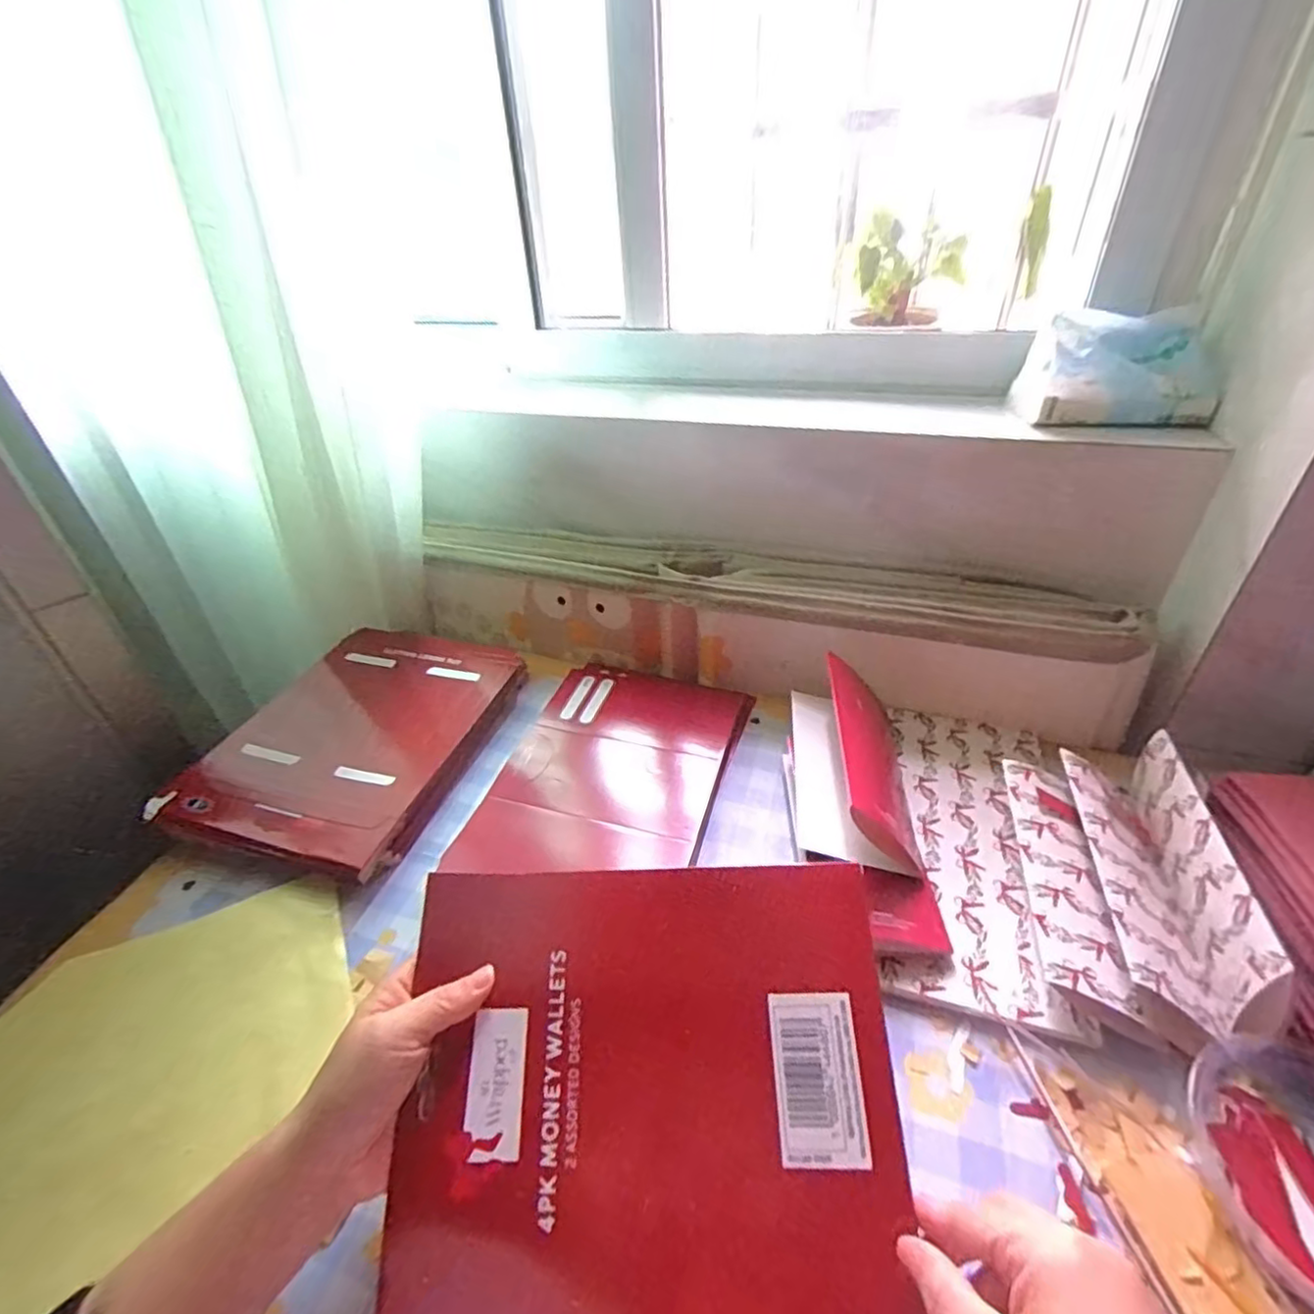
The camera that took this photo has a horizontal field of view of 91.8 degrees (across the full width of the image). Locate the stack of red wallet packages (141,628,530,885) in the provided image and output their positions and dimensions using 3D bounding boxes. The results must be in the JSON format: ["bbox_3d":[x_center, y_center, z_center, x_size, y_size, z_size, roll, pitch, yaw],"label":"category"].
[{"bbox_3d":[-0.262,0.060,0.577,0.216,0.025,0.276,6,38,13],"label":"stack of red wallet packages"}]

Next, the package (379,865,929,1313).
[{"bbox_3d":[-0.003,0.205,0.306,0.230,0.011,0.196,-1,64,0],"label":"package"}]

